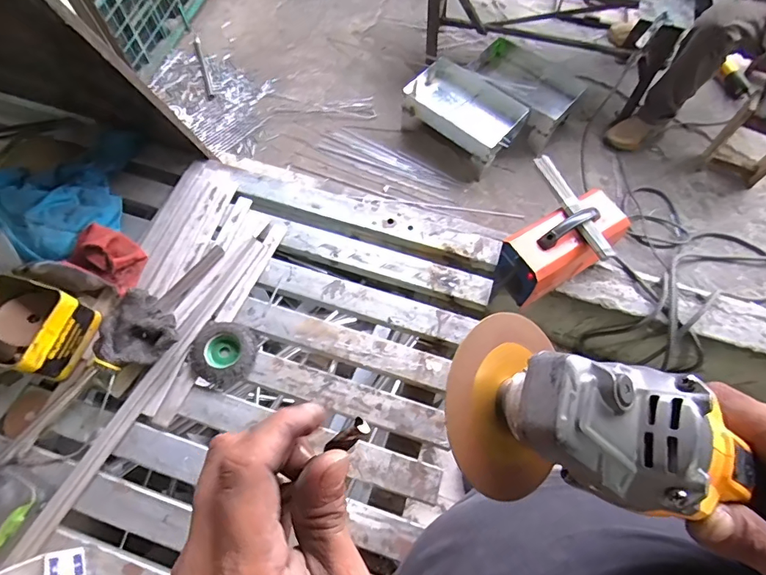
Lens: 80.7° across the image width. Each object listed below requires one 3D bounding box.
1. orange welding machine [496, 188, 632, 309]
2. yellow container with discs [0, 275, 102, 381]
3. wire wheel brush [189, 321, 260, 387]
[{"bbox_3d":[0.468,-0.101,1.202,0.291,0.207,0.158,-31,70,-13],"label":"orange welding machine"},{"bbox_3d":[-0.509,0.060,0.651,0.134,0.080,0.120,14,67,5],"label":"yellow container with discs"},{"bbox_3d":[-0.242,0.098,0.681,0.095,0.026,0.098,0,67,-1],"label":"wire wheel brush"}]

